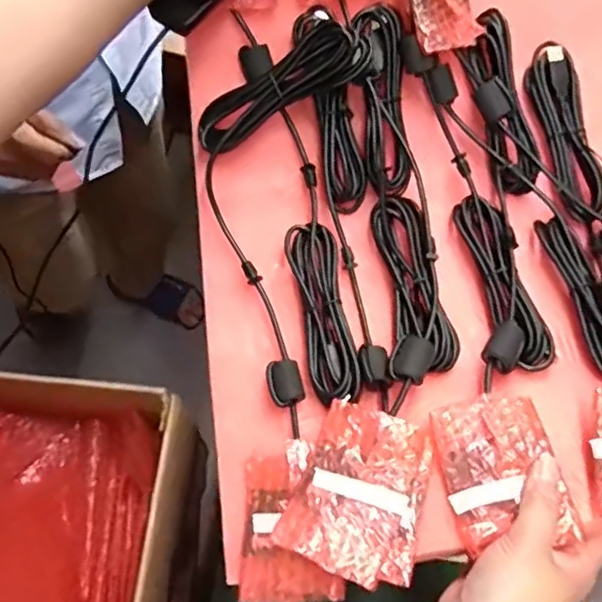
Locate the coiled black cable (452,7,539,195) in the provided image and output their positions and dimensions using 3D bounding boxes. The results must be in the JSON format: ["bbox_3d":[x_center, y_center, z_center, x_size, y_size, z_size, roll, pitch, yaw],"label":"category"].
[{"bbox_3d":[0.163,-0.162,0.511,0.045,0.026,0.147,-14,91,-5],"label":"coiled black cable"}]

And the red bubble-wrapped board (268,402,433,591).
[{"bbox_3d":[0.042,0.124,0.405,0.084,0.025,0.102,25,70,7],"label":"red bubble-wrapped board"}]

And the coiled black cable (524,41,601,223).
[{"bbox_3d":[0.220,-0.140,0.519,0.038,0.019,0.151,-10,80,-3],"label":"coiled black cable"}]

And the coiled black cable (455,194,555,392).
[{"bbox_3d":[0.158,-0.012,0.478,0.055,0.038,0.158,2,69,-2],"label":"coiled black cable"}]

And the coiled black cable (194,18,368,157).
[{"bbox_3d":[-0.016,-0.159,0.473,0.143,0.028,0.036,-26,67,15],"label":"coiled black cable"}]

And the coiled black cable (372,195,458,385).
[{"bbox_3d":[0.087,-0.014,0.477,0.049,0.033,0.159,-1,69,-3],"label":"coiled black cable"}]

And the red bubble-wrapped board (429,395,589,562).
[{"bbox_3d":[0.127,0.107,0.401,0.070,0.010,0.092,-15,55,7],"label":"red bubble-wrapped board"}]

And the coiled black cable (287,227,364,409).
[{"bbox_3d":[0.017,0.009,0.480,0.037,0.027,0.139,-7,69,-6],"label":"coiled black cable"}]

